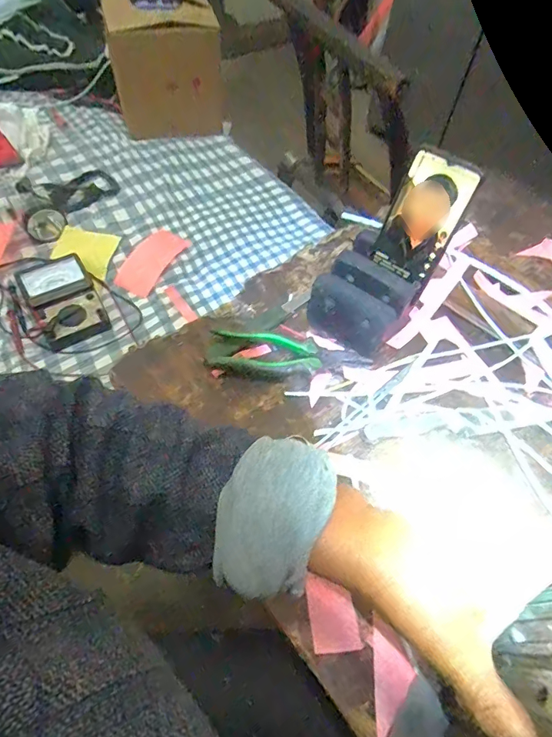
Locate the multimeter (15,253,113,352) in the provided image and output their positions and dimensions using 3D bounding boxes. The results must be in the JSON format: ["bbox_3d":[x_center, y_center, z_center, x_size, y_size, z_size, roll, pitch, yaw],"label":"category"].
[{"bbox_3d":[-0.385,-0.131,0.810,0.115,0.036,0.183,-29,63,-19],"label":"multimeter"}]

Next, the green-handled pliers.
[{"bbox_3d":[0.017,-0.020,0.536,0.185,0.033,0.041,4,57,1],"label":"green-handled pliers"}]

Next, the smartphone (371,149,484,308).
[{"bbox_3d":[0.162,-0.161,0.504,0.074,0.142,0.012,34,43,17],"label":"smartphone"}]

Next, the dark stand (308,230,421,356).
[{"bbox_3d":[0.114,-0.092,0.560,0.102,0.074,0.127,32,62,17],"label":"dark stand"}]

